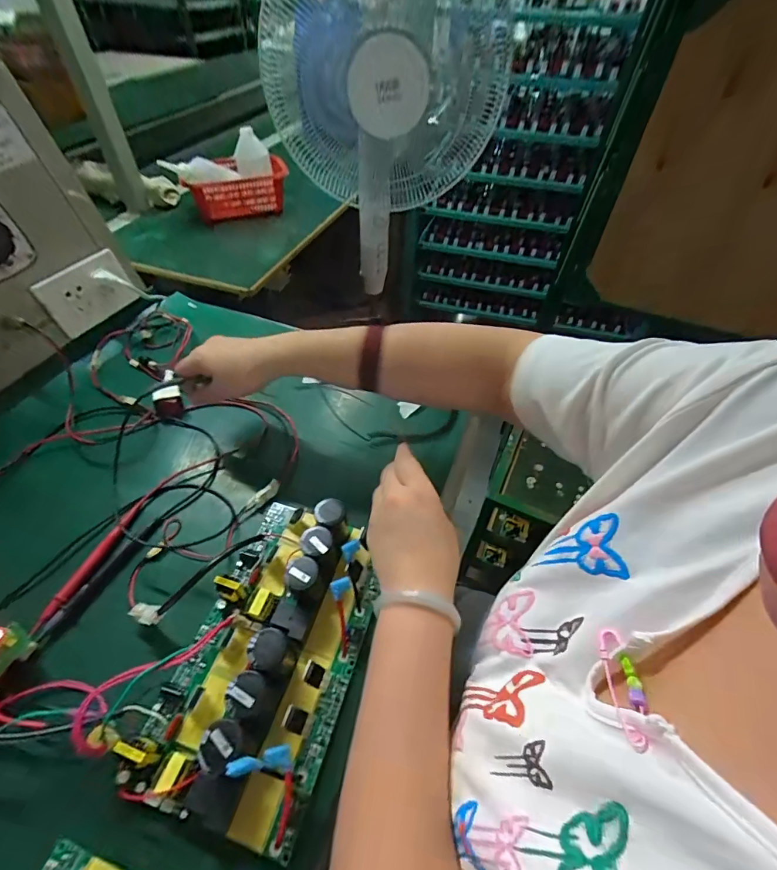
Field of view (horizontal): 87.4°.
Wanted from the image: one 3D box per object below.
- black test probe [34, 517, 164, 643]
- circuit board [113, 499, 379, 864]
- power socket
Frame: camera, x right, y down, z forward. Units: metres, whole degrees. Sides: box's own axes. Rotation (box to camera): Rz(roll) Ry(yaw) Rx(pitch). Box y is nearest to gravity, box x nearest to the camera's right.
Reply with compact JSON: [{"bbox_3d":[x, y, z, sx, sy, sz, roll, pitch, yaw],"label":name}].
[{"bbox_3d":[-0.270,0.133,0.388,0.014,0.009,0.130,23,53,17],"label":"black test probe"},{"bbox_3d":[-0.099,0.166,0.339,0.146,0.053,0.244,15,51,11],"label":"circuit board"},{"bbox_3d":[-0.412,-0.200,0.563,0.021,0.072,0.118,16,53,33],"label":"power socket"}]

